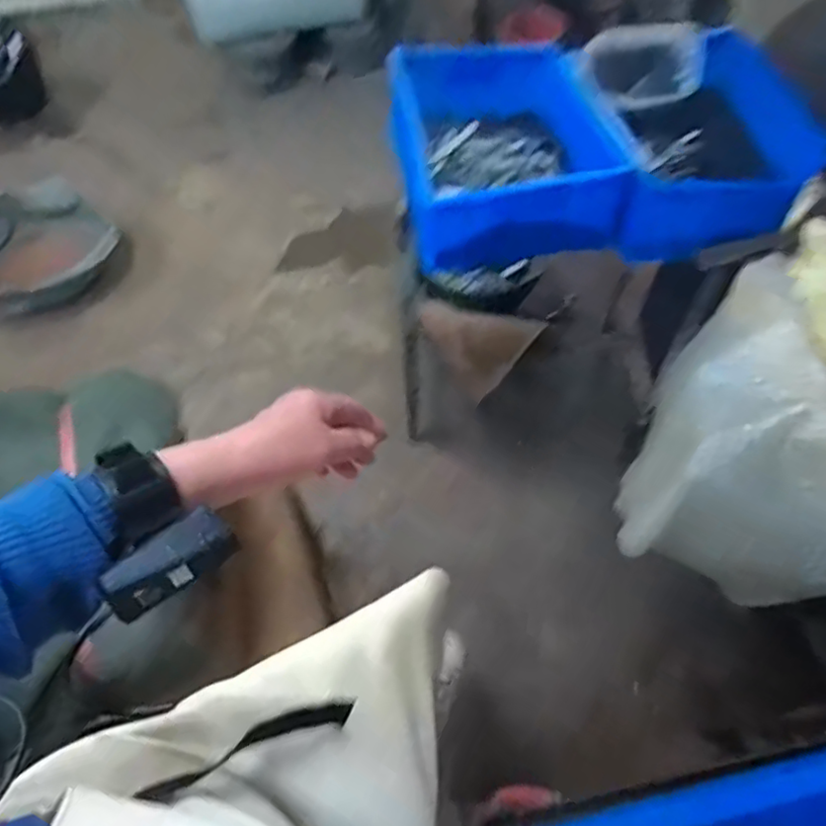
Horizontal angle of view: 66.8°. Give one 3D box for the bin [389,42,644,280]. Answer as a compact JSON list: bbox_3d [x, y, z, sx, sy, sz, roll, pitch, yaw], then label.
[{"bbox_3d":[0.156,-0.449,1.039,0.338,0.154,0.435,-7,58,-3],"label":"bin"}]

